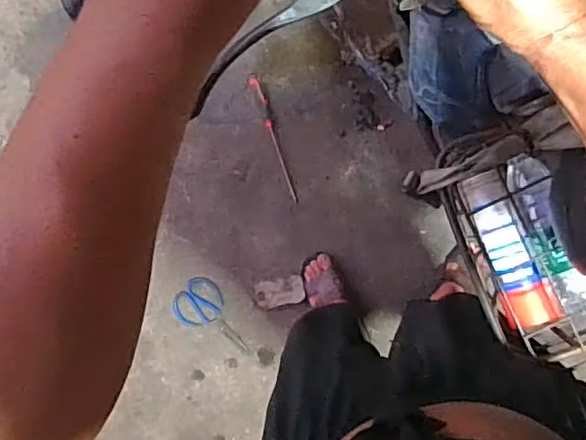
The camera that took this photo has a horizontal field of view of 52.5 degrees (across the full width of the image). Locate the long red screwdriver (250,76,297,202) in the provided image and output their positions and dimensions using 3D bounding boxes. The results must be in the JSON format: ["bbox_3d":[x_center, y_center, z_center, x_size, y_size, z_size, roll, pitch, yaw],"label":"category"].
[{"bbox_3d":[-0.039,-0.189,1.379,0.023,0.018,0.300,-21,89,6],"label":"long red screwdriver"}]

